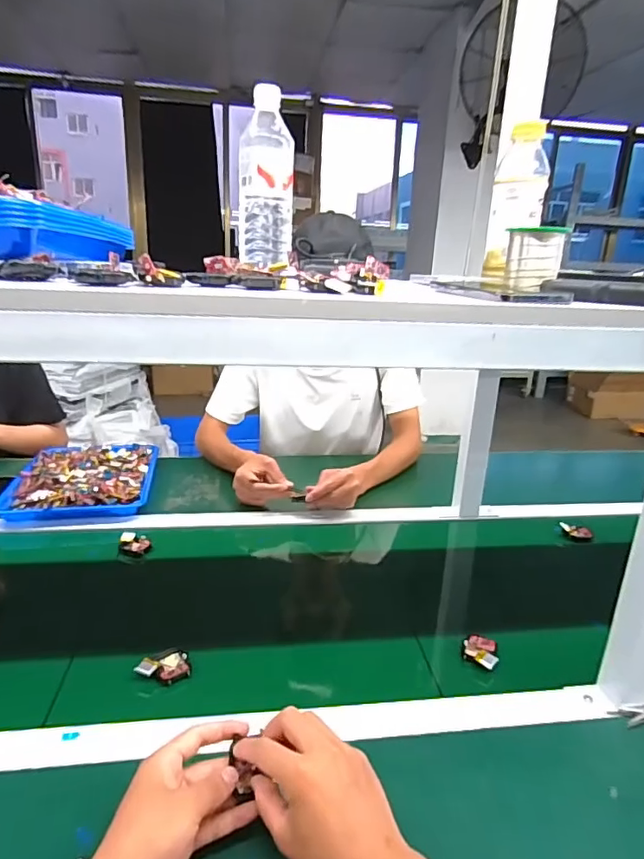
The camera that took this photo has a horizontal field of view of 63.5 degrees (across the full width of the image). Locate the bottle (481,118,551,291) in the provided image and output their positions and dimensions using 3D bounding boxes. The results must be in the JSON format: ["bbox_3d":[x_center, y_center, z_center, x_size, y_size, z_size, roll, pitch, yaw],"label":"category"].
[{"bbox_3d":[0.253,-0.286,0.678,0.065,0.192,0.061,8,20,15],"label":"bottle"}]

